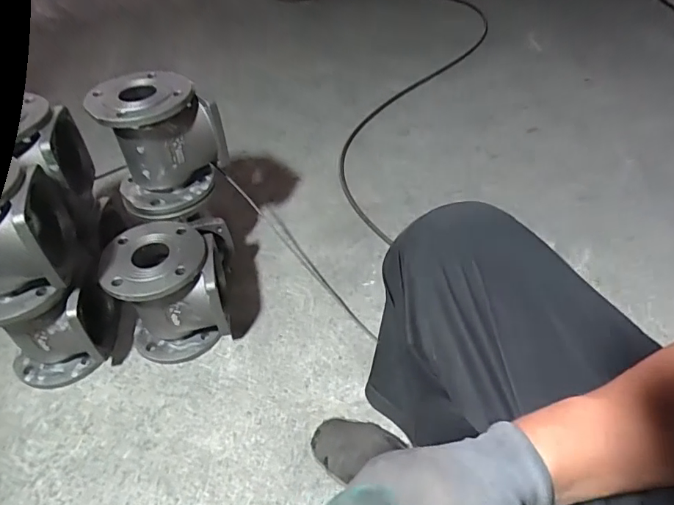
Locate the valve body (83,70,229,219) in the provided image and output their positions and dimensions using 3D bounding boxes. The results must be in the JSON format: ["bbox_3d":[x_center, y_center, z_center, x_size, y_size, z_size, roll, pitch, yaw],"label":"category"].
[{"bbox_3d":[-0.305,-0.183,0.854,0.143,0.207,0.168,31,53,31],"label":"valve body"}]

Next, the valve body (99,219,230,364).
[{"bbox_3d":[-0.285,0.063,0.885,0.201,0.202,0.176,-11,44,-8],"label":"valve body"}]

